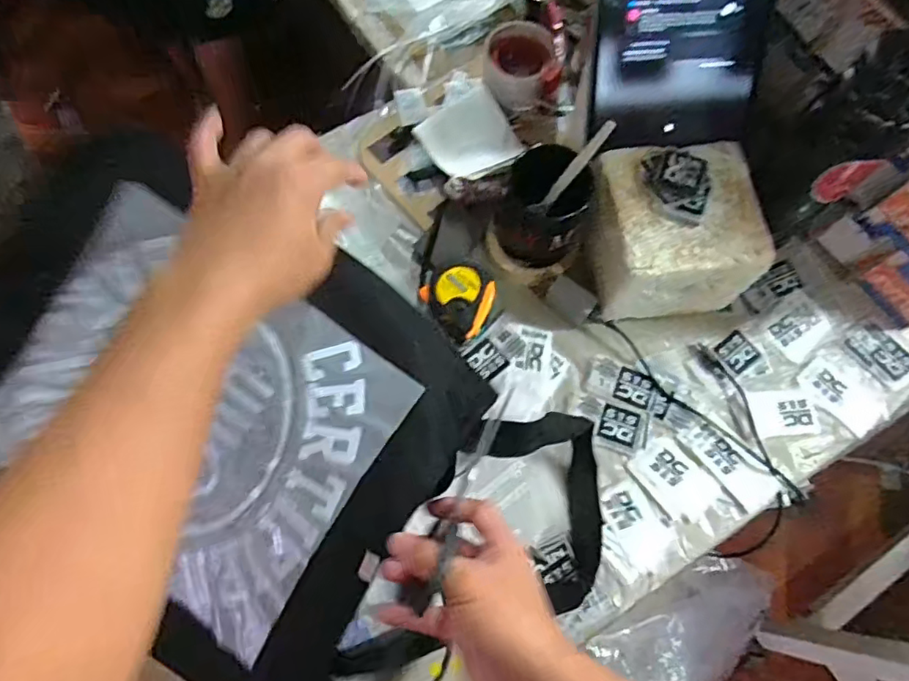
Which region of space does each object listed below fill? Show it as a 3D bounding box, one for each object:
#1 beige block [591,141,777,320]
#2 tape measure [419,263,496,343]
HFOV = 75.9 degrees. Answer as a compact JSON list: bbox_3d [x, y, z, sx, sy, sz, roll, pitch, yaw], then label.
[{"bbox_3d":[0.210,-0.102,0.584,0.143,0.125,0.136,-5,70,-3],"label":"beige block"},{"bbox_3d":[0.000,-0.039,0.588,0.072,0.030,0.073,17,71,4],"label":"tape measure"}]

